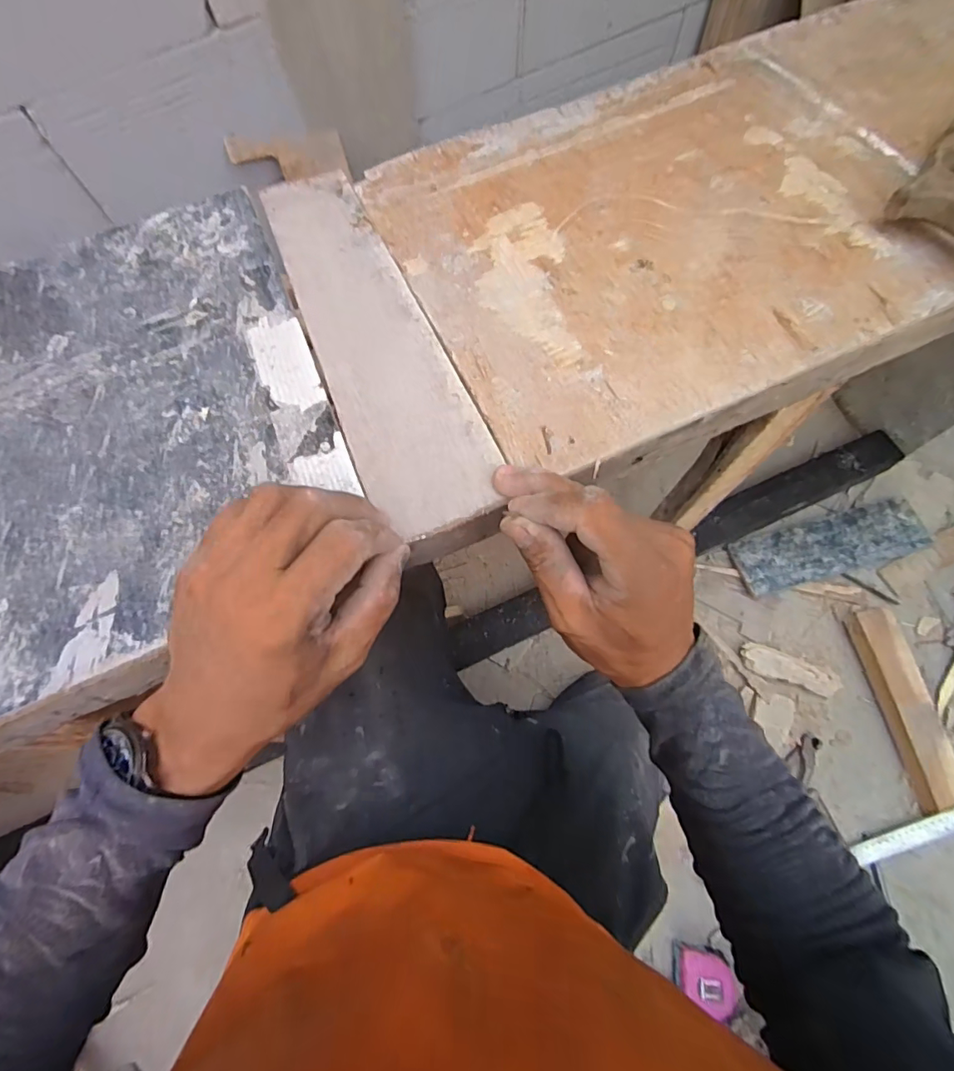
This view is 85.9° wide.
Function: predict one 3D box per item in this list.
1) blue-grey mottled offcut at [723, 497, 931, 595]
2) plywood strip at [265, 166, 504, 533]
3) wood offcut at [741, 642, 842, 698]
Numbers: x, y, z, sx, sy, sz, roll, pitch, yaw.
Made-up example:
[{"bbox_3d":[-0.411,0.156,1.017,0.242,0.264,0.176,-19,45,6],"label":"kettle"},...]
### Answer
[{"bbox_3d":[0.616,0.015,0.899,0.328,0.018,0.101,-15,75,-4],"label":"blue-grey mottled offcut"},{"bbox_3d":[-0.073,-0.142,0.347,0.080,0.005,0.317,-22,68,-6],"label":"plywood strip"},{"bbox_3d":[0.512,0.217,0.832,0.156,0.025,0.044,18,75,5],"label":"wood offcut"}]

